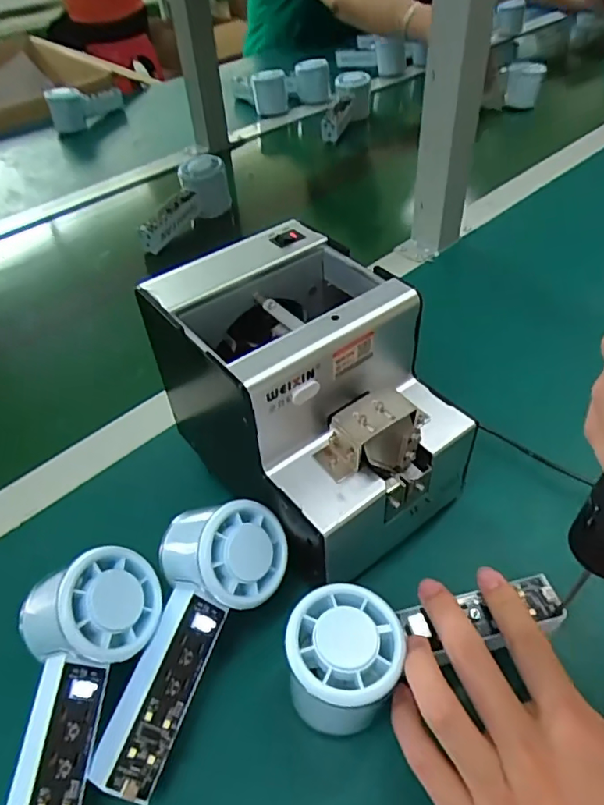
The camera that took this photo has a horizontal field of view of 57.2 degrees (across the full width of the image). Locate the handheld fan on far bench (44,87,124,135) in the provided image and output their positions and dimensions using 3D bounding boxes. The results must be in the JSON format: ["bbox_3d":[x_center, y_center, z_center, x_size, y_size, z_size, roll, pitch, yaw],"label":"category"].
[{"bbox_3d":[-0.397,-0.551,1.004,0.058,0.063,0.164,16,50,17],"label":"handheld fan on far bench"}]

